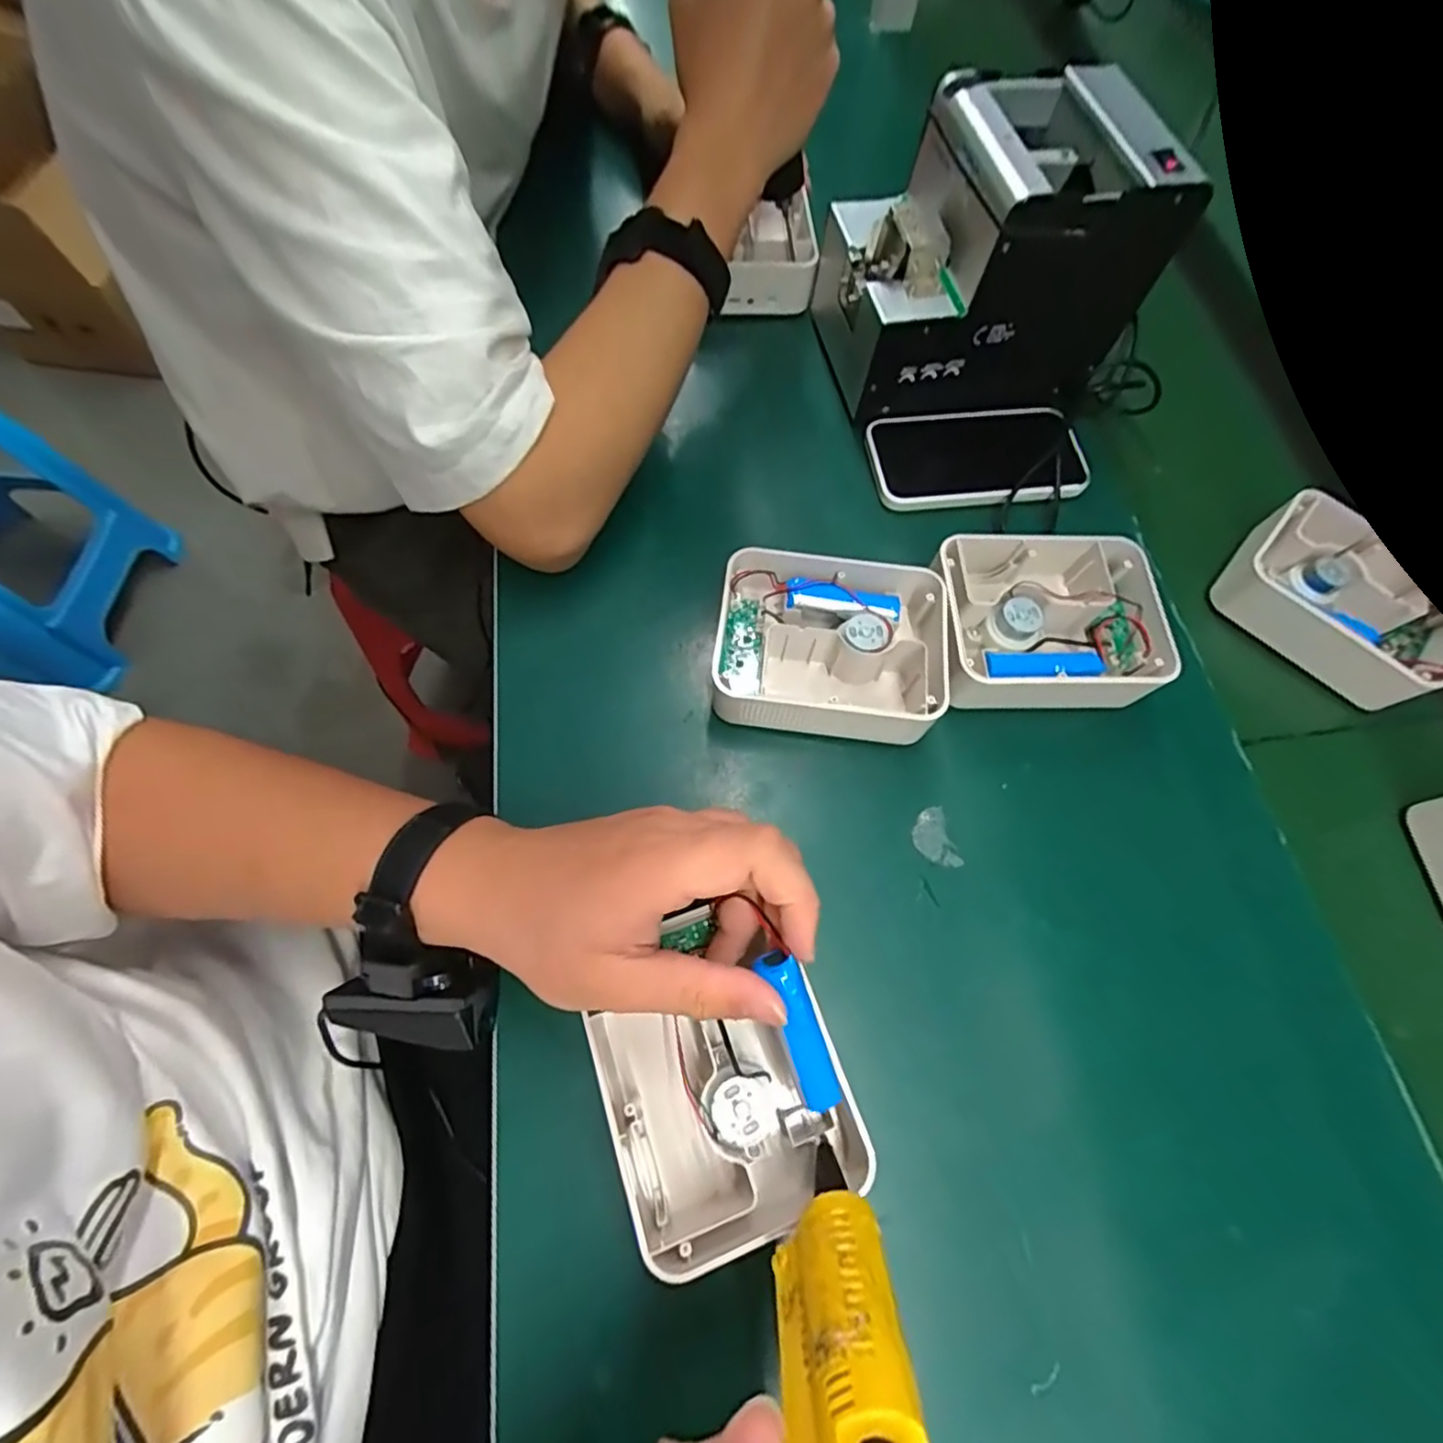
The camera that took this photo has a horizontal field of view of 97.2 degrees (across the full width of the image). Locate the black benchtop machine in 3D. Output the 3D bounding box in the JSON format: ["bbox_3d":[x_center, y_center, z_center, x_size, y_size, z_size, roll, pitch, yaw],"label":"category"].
[{"bbox_3d":[0.173,-0.310,0.429,0.184,0.147,0.136,-5,68,-4],"label":"black benchtop machine"}]

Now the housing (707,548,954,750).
[{"bbox_3d":[0.061,-0.043,0.370,0.126,0.043,0.100,7,68,1],"label":"housing"}]

